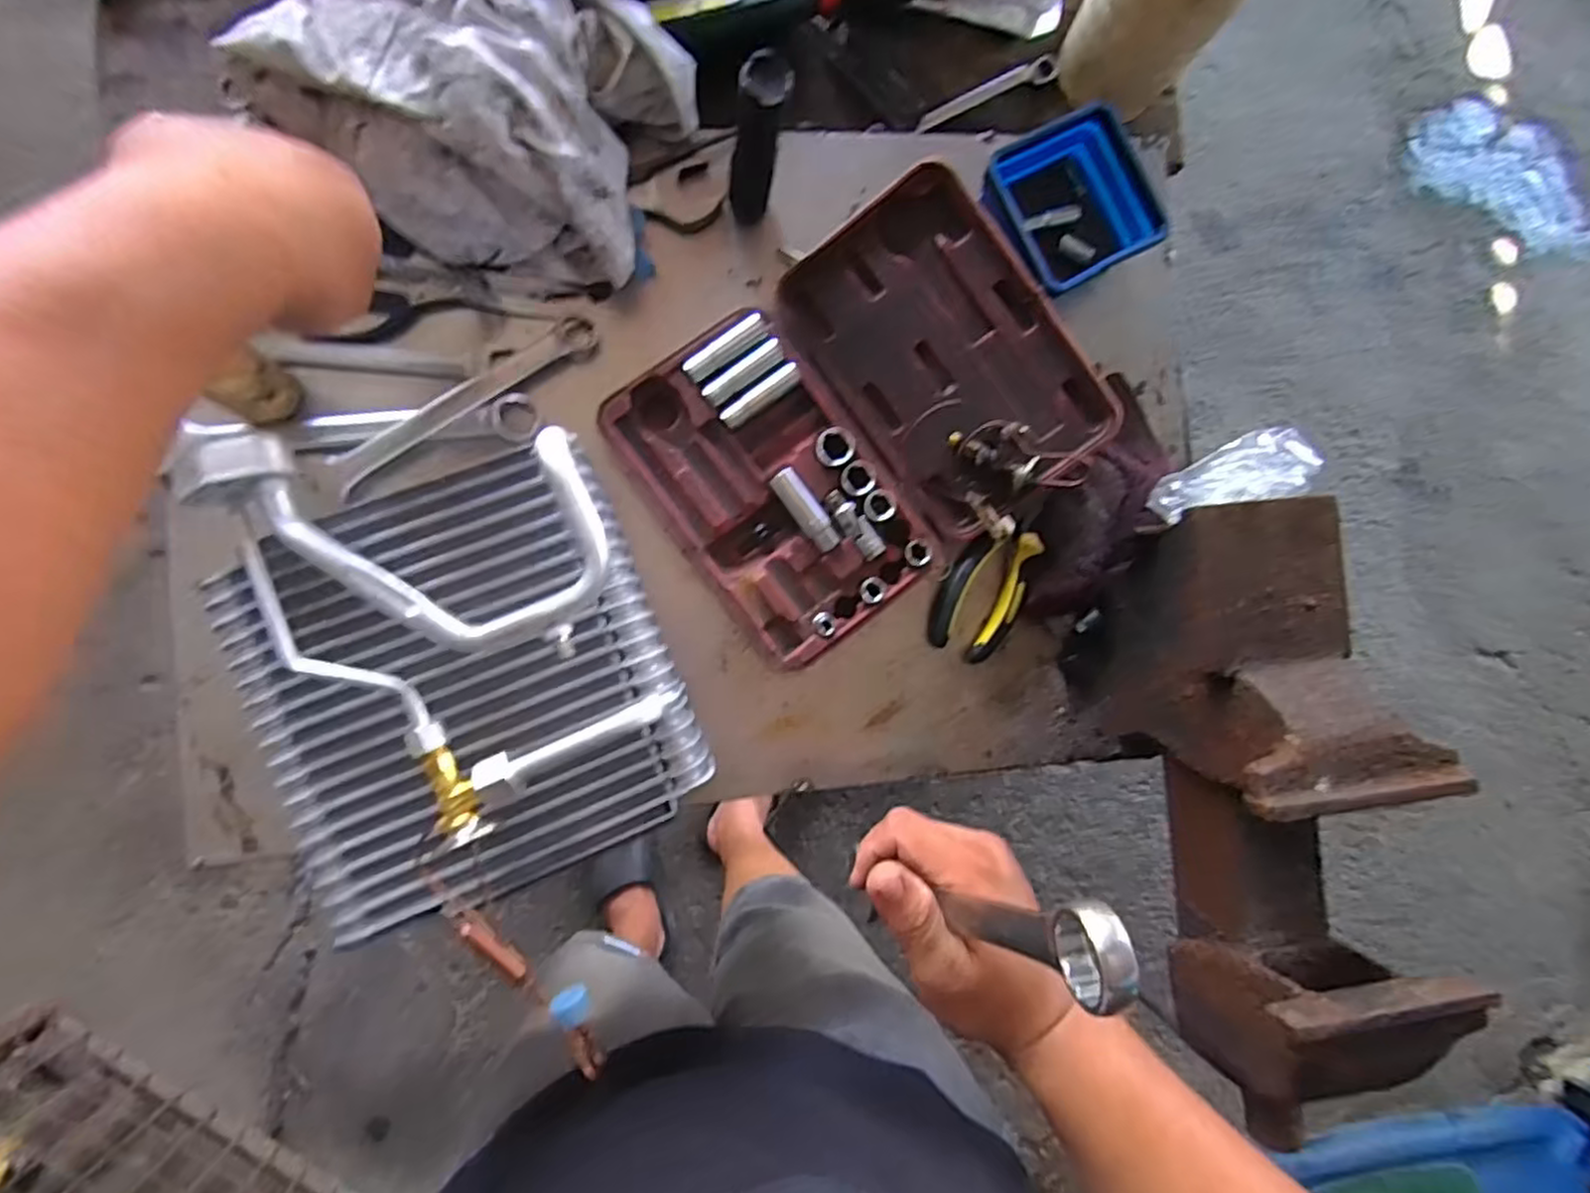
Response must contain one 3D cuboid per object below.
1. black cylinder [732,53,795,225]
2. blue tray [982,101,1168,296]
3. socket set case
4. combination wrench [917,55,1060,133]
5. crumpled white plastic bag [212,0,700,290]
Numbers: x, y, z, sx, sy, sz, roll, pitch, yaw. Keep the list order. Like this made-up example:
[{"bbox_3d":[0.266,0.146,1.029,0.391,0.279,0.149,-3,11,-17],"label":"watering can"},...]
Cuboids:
[{"bbox_3d":[-0.026,-0.299,0.488,0.030,0.138,0.029,8,86,-9],"label":"black cylinder"},{"bbox_3d":[0.205,-0.297,0.557,0.118,0.051,0.117,-30,92,-9],"label":"blue tray"},{"bbox_3d":[0.048,-0.121,0.525,0.306,0.067,0.244,-38,94,-9],"label":"socket set case"},{"bbox_3d":[0.162,-0.422,0.609,0.124,0.006,0.020,-22,91,4],"label":"combination wrench"},{"bbox_3d":[-0.204,-0.314,0.473,0.258,0.114,0.174,8,86,-9],"label":"crumpled white plastic bag"}]

